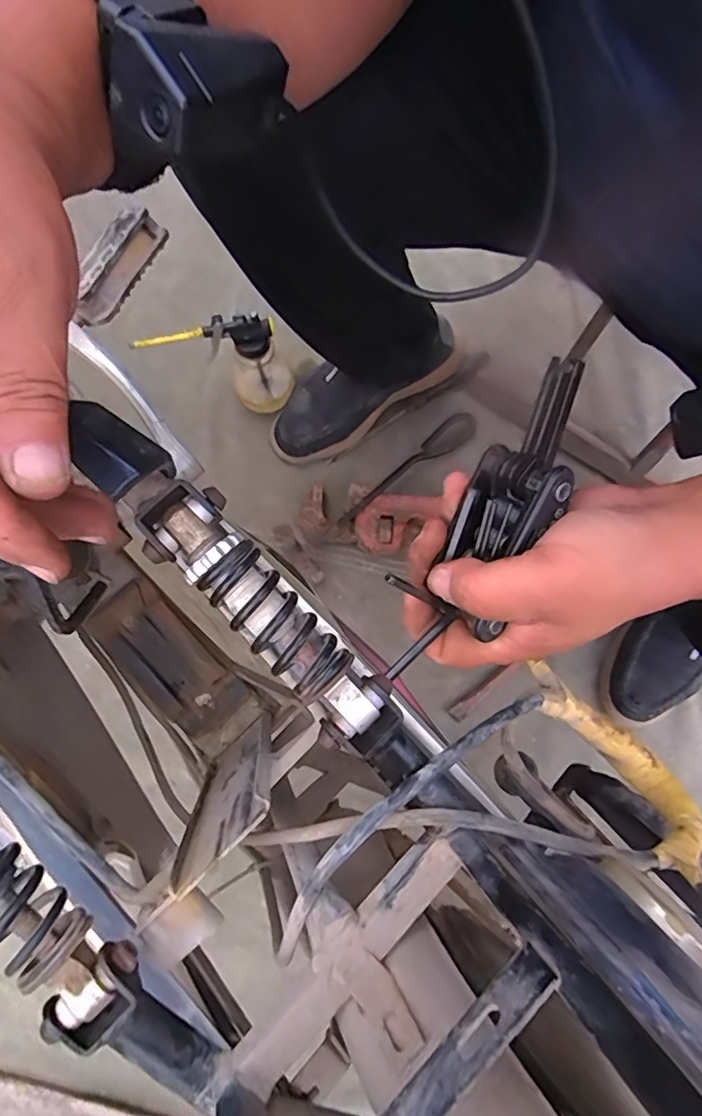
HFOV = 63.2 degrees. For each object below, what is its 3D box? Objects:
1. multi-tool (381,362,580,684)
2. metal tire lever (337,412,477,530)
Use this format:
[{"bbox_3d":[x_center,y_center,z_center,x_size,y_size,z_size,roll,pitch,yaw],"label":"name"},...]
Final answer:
[{"bbox_3d":[0.063,-0.014,0.274,0.044,0.031,0.162,32,102,7],"label":"multi-tool"},{"bbox_3d":[0.070,-0.114,0.719,0.225,0.015,0.032,-39,81,-6],"label":"metal tire lever"}]

